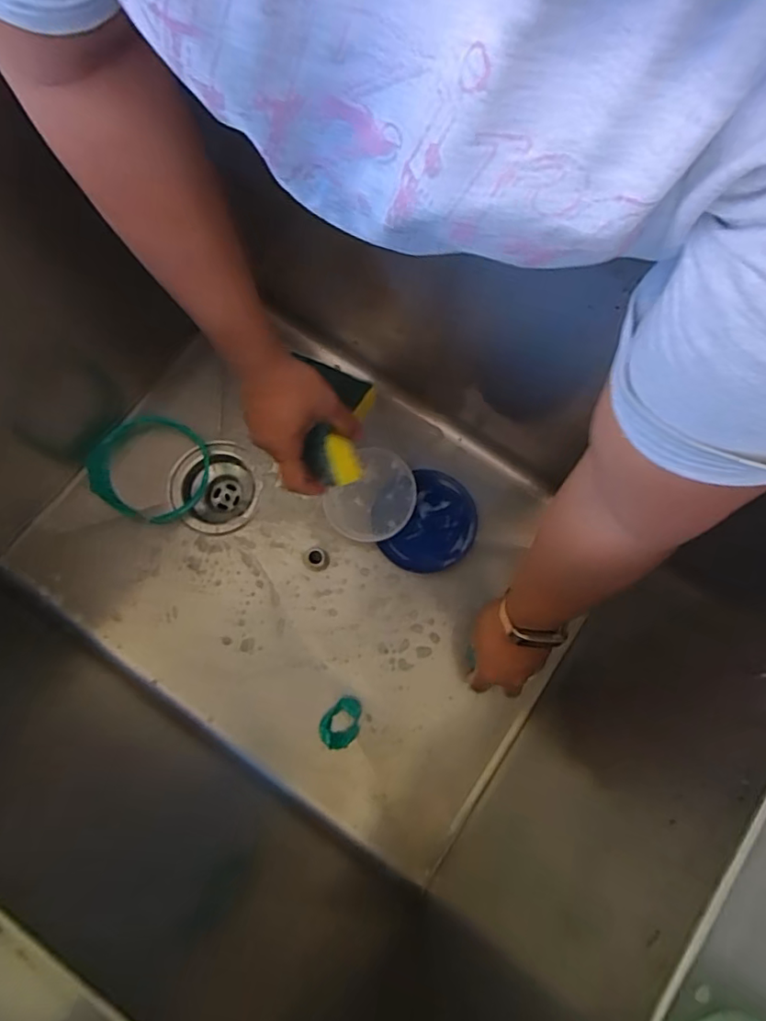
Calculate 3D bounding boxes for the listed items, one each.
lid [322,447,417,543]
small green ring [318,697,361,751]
[{"bbox_3d":[-0.012,-0.016,0.656,0.097,0.007,0.108,35,90,16],"label":"lid"},{"bbox_3d":[-0.045,0.233,0.611,0.039,0.027,0.053,32,78,6],"label":"small green ring"}]

